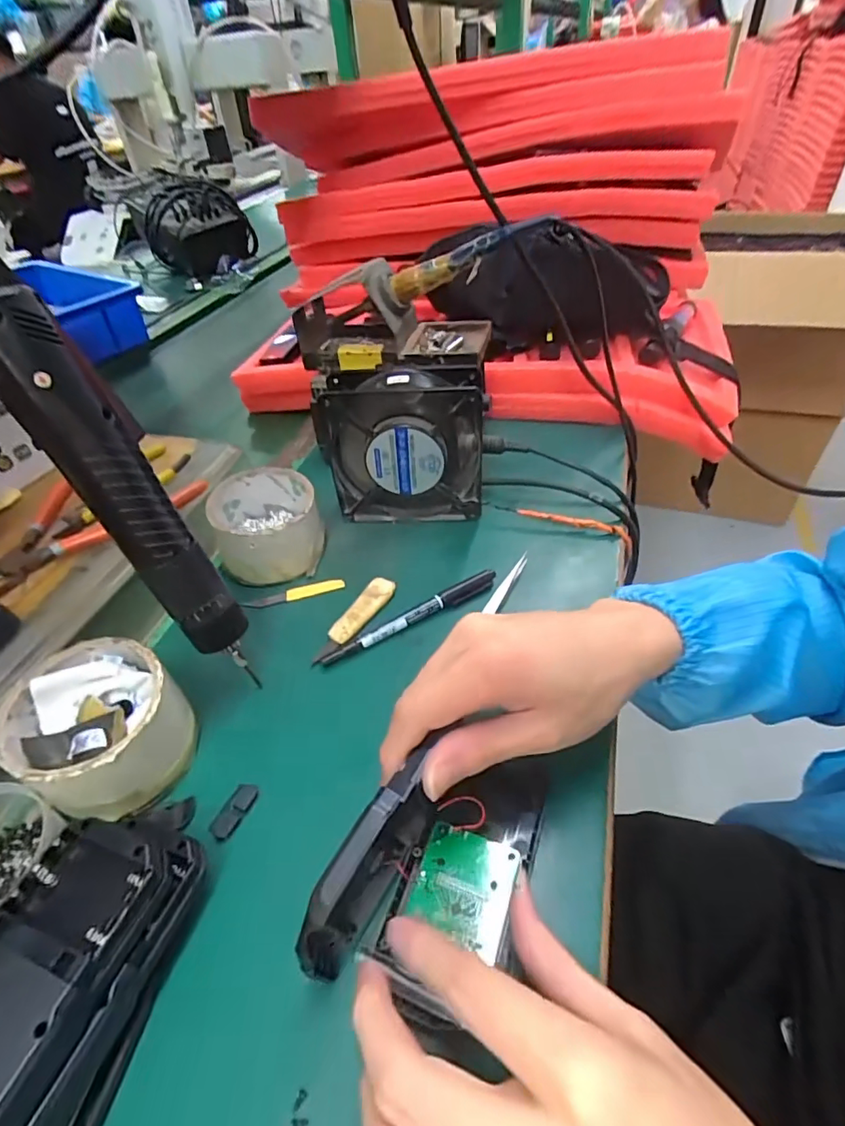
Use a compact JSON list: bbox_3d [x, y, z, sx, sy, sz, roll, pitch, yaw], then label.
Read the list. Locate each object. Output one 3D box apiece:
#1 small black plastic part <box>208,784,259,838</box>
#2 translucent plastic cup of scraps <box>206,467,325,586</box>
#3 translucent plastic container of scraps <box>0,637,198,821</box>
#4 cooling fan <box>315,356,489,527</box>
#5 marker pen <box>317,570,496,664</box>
[{"bbox_3d":[-0.102,0.133,0.285,0.014,0.004,0.029,15,48,21],"label":"small black plastic part"},{"bbox_3d":[-0.122,-0.031,0.420,0.081,0.057,0.089,-13,44,-8],"label":"translucent plastic cup of scraps"},{"bbox_3d":[-0.171,0.091,0.288,0.085,0.065,0.077,33,55,33],"label":"translucent plastic container of scraps"},{"bbox_3d":[-0.017,-0.091,0.426,0.128,0.119,0.040,-1,44,5],"label":"cooling fan"},{"bbox_3d":[-0.007,0.038,0.370,0.138,0.011,0.012,-25,47,-19],"label":"marker pen"}]

